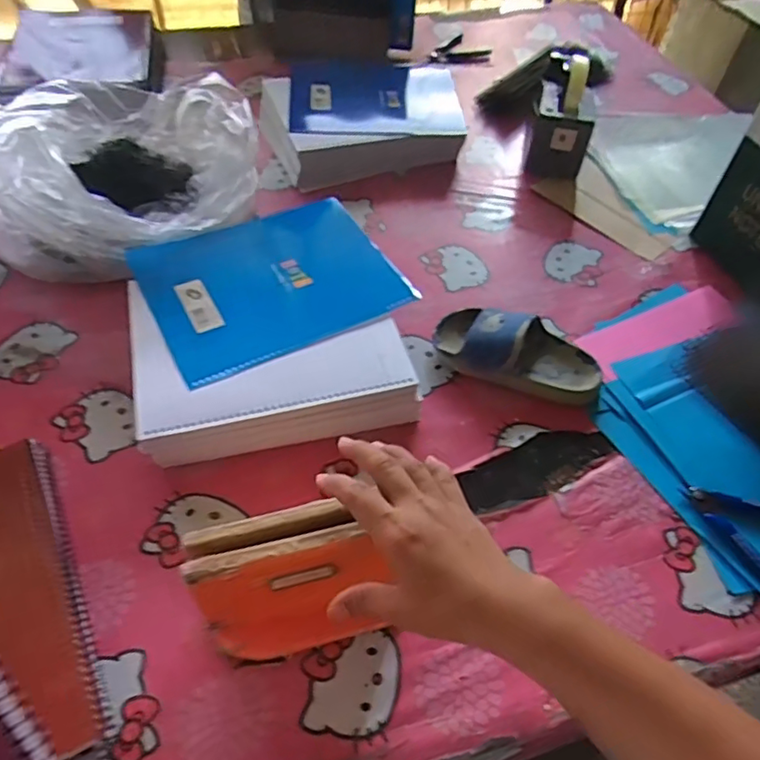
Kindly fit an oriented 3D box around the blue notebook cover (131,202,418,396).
[{"bbox_3d":[-0.116,-0.109,0.636,0.250,0.012,0.206,-23,57,-21],"label":"blue notebook cover"}]

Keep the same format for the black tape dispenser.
[{"bbox_3d":[0.269,-0.400,0.874,0.084,0.133,0.205,14,52,6],"label":"black tape dispenser"}]

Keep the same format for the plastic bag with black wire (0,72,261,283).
[{"bbox_3d":[-0.284,-0.242,0.710,0.266,0.141,0.311,28,55,17],"label":"plastic bag with black wire"}]

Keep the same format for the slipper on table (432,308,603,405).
[{"bbox_3d":[0.147,-0.034,0.625,0.177,0.058,0.082,17,52,9],"label":"slipper on table"}]

